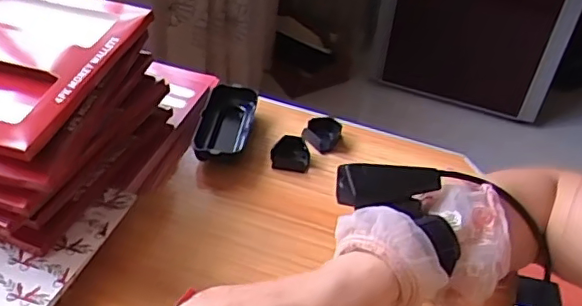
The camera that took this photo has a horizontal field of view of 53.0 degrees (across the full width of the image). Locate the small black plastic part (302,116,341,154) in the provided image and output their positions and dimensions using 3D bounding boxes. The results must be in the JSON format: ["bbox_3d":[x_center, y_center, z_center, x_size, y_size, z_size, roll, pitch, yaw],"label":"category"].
[{"bbox_3d":[0.035,-0.022,0.626,0.034,0.018,0.037,31,48,26],"label":"small black plastic part"}]

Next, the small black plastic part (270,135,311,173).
[{"bbox_3d":[0.000,0.000,0.597,0.039,0.021,0.032,7,42,2],"label":"small black plastic part"}]

